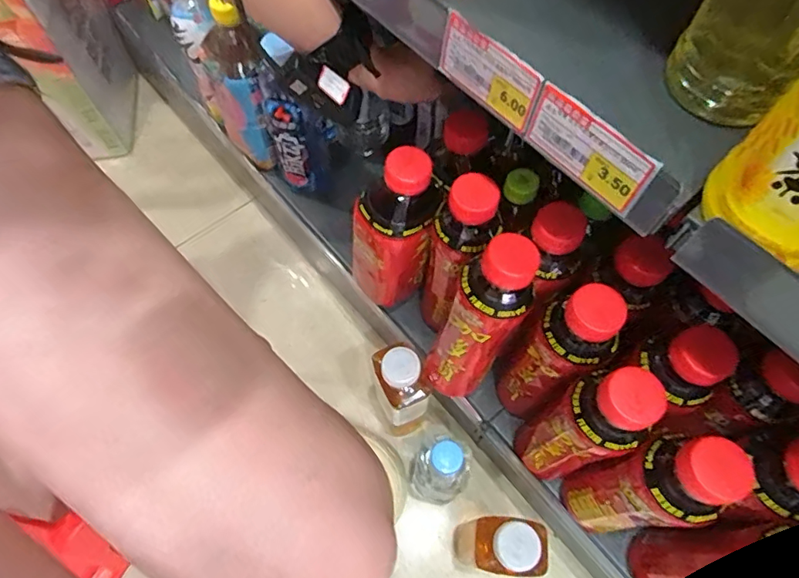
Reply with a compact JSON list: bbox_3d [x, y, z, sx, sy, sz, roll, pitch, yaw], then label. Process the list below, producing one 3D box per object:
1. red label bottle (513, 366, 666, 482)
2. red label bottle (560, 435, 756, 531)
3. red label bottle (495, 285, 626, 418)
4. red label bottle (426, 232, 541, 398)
[{"bbox_3d":[0.143,0.120,0.433,0.058,0.223,0.063,-35,69,-15],"label":"red label bottle"},{"bbox_3d":[0.184,0.158,0.399,0.058,0.202,0.057,-10,64,-4],"label":"red label bottle"},{"bbox_3d":[0.131,0.066,0.460,0.059,0.225,0.060,-18,65,-8],"label":"red label bottle"},{"bbox_3d":[0.066,0.035,0.461,0.067,0.228,0.064,0,64,0],"label":"red label bottle"}]

